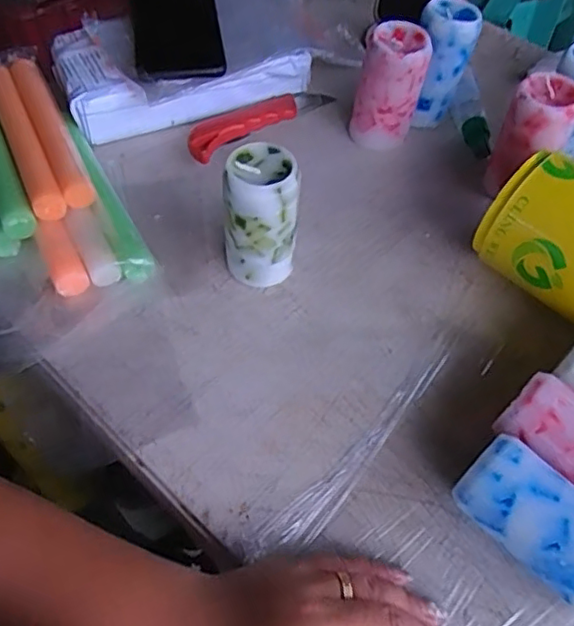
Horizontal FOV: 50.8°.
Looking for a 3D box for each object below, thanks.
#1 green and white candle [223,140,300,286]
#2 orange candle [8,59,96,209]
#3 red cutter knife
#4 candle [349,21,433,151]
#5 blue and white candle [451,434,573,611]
[{"bbox_3d":[-0.018,-0.065,0.422,0.048,0.097,0.044,1,55,-2],"label":"green and white candle"},{"bbox_3d":[-0.194,-0.152,0.492,0.026,0.025,0.188,-22,59,-17],"label":"orange candle"},{"bbox_3d":[-0.025,-0.178,0.546,0.153,0.019,0.033,-36,64,-25],"label":"red cutter knife"},{"bbox_3d":[0.087,-0.190,0.516,0.053,0.096,0.047,12,55,6],"label":"candle"},{"bbox_3d":[0.138,0.119,0.327,0.044,0.052,0.094,-38,64,-24],"label":"blue and white candle"}]

